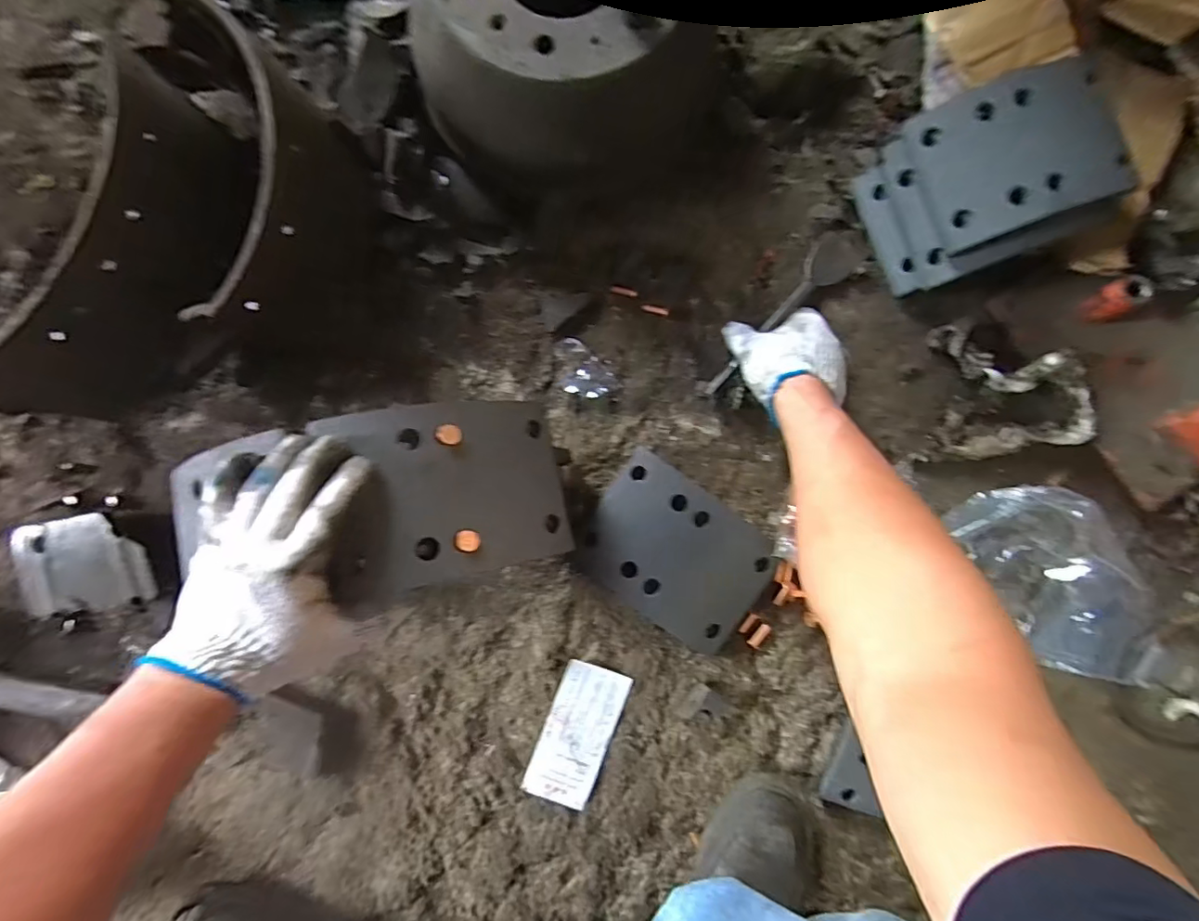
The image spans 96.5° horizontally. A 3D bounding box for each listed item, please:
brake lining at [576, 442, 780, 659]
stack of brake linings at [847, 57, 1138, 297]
[{"bbox_3d":[0.076,0.090,0.522,0.180,0.037,0.134,34,86,1],"label":"brake lining"},{"bbox_3d":[0.385,-0.270,0.522,0.202,0.089,0.155,-20,86,-2],"label":"stack of brake linings"}]

